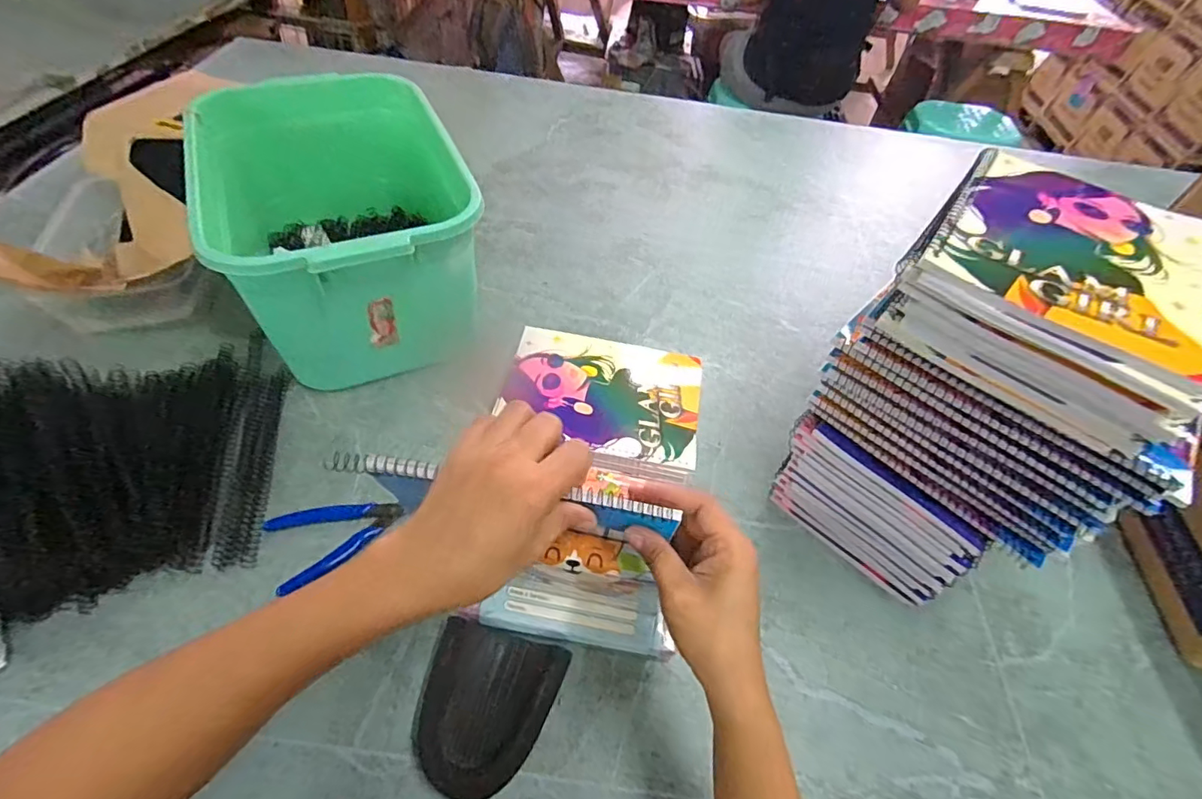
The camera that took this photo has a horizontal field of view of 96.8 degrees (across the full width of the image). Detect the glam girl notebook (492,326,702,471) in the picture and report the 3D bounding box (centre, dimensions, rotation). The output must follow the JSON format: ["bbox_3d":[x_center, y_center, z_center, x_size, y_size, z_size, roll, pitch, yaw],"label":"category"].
[{"bbox_3d":[0.002,-0.007,0.537,0.193,0.008,0.140,10,52,2],"label":"glam girl notebook"}]

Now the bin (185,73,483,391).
[{"bbox_3d":[-0.271,-0.176,0.589,0.232,0.204,0.306,-21,58,-21],"label":"bin"}]

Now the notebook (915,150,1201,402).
[{"bbox_3d":[0.303,-0.102,0.339,0.147,0.008,0.209,34,57,19],"label":"notebook"}]

